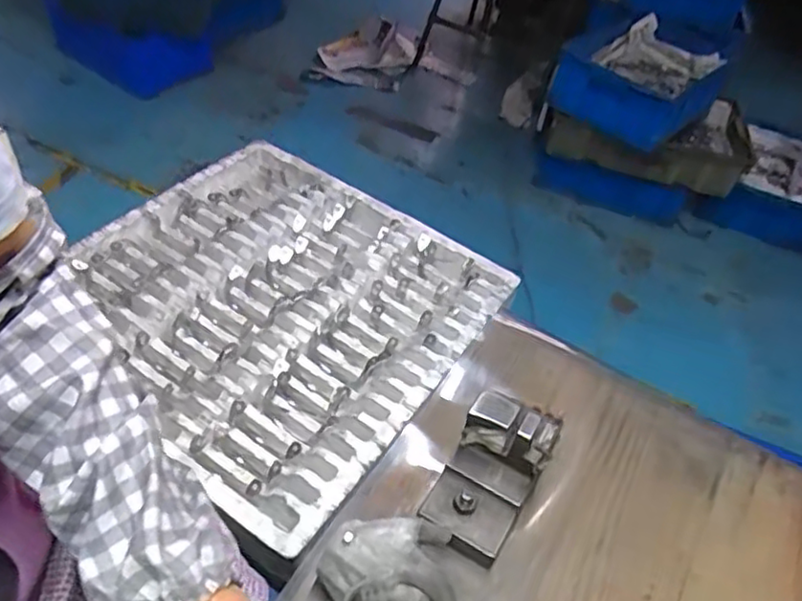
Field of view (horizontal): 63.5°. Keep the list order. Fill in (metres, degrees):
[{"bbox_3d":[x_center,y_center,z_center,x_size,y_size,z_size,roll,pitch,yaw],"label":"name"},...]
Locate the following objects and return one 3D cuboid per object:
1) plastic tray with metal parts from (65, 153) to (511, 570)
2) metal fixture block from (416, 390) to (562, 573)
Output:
[{"bbox_3d":[-0.181,0.001,0.927,0.531,0.050,0.525,29,50,19],"label":"plastic tray with metal parts"},{"bbox_3d":[0.063,0.125,0.467,0.063,0.075,0.094,28,49,18],"label":"metal fixture block"}]

